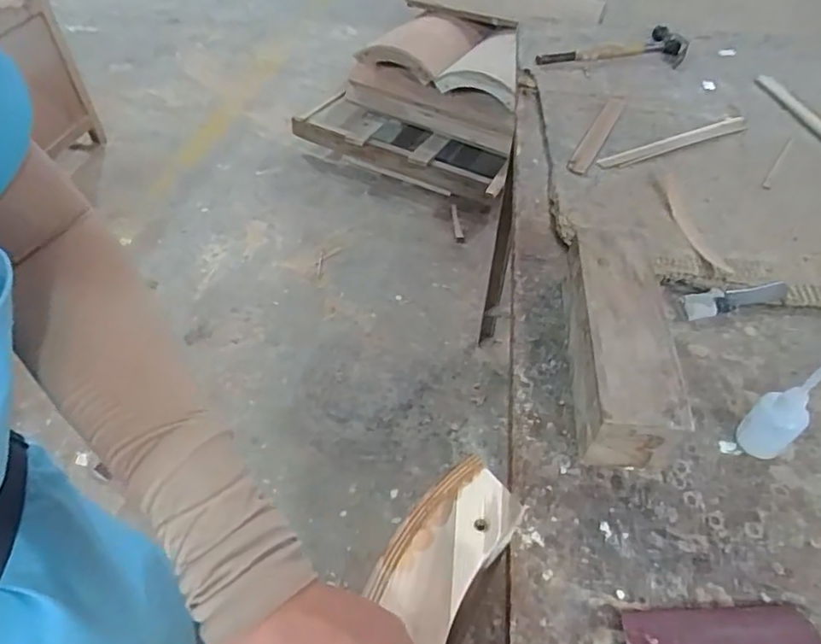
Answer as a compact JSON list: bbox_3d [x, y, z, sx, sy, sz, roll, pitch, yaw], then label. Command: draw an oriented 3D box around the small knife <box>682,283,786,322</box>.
[{"bbox_3d":[0.312,-0.024,0.554,0.111,0.009,0.025,-12,51,-12],"label":"small knife"}]

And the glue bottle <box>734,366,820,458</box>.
[{"bbox_3d":[0.276,0.062,0.422,0.027,0.100,0.032,-34,58,-27],"label":"glue bottle"}]

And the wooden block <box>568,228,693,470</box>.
[{"bbox_3d":[0.172,0.015,0.483,0.068,0.064,0.203,5,49,2],"label":"wooden block"}]

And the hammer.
[{"bbox_3d":[0.306,-0.415,0.883,0.241,0.027,0.076,-10,50,-10],"label":"hammer"}]

